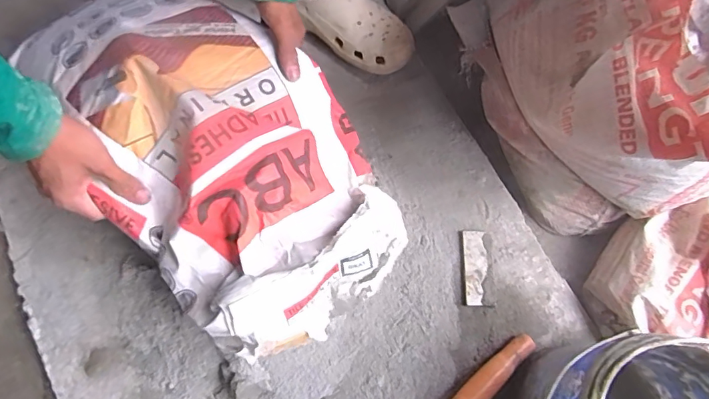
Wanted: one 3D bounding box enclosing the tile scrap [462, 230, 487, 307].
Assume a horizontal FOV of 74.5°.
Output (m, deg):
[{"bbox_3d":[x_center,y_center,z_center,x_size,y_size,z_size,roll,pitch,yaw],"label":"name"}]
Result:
[{"bbox_3d":[0.165,0.093,0.640,0.030,0.015,0.102,4,70,-2],"label":"tile scrap"}]

